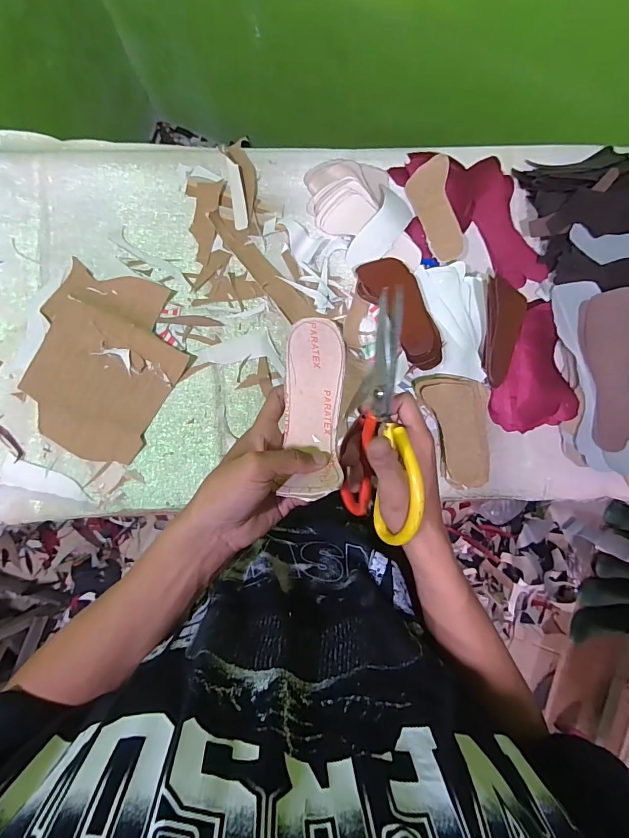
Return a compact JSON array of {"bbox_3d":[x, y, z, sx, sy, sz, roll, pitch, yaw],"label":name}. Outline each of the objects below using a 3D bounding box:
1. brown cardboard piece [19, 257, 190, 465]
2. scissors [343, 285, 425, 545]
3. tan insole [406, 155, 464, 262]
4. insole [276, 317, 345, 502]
[{"bbox_3d":[-0.350,-0.095,0.660,0.236,0.008,0.297,28,87,-2],"label":"brown cardboard piece"},{"bbox_3d":[0.063,0.001,0.340,0.018,0.099,0.210,-1,106,-30],"label":"scissors"},{"bbox_3d":[0.203,-0.349,0.674,0.069,0.008,0.162,-10,94,20],"label":"tan insole"},{"bbox_3d":[0.000,-0.008,0.324,0.047,0.058,0.143,2,75,-3],"label":"insole"}]

